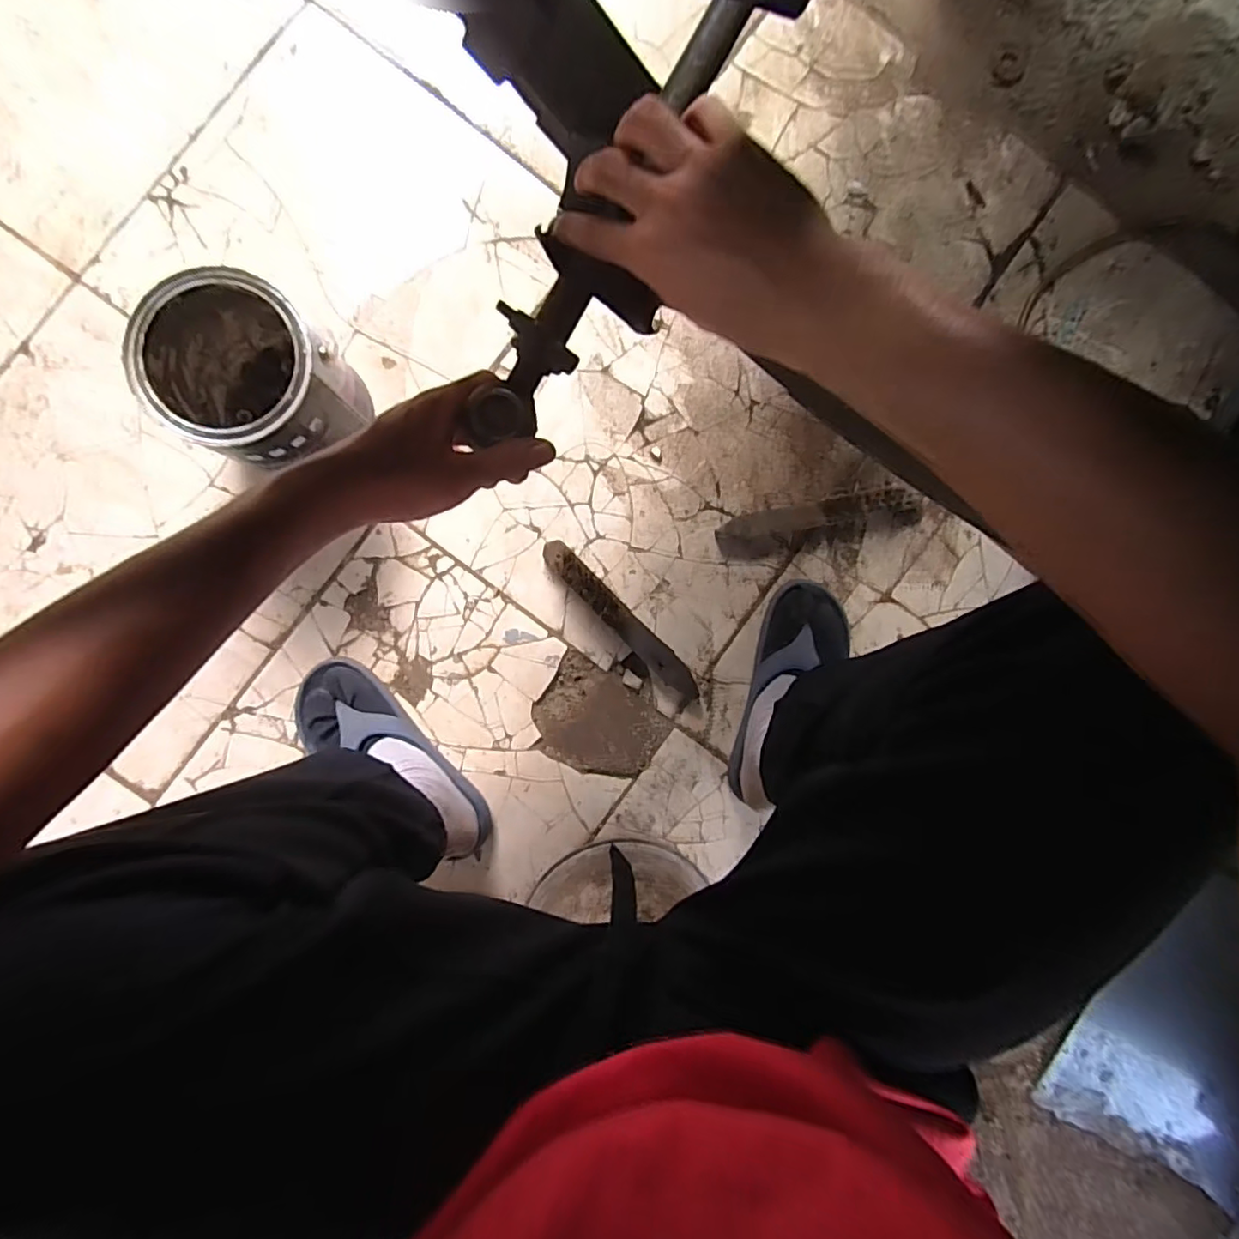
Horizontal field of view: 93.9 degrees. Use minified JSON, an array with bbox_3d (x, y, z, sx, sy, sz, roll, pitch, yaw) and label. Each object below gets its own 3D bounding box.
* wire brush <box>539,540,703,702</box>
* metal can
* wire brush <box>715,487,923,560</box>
[{"bbox_3d":[0.003,0.001,0.655,0.032,0.038,0.234,-44,92,-3],"label":"wire brush"},{"bbox_3d":[-0.353,-0.231,0.579,0.157,0.165,0.144,0,89,-4],"label":"metal can"},{"bbox_3d":[0.238,-0.116,0.683,0.243,0.024,0.049,-12,90,-4],"label":"wire brush"}]

